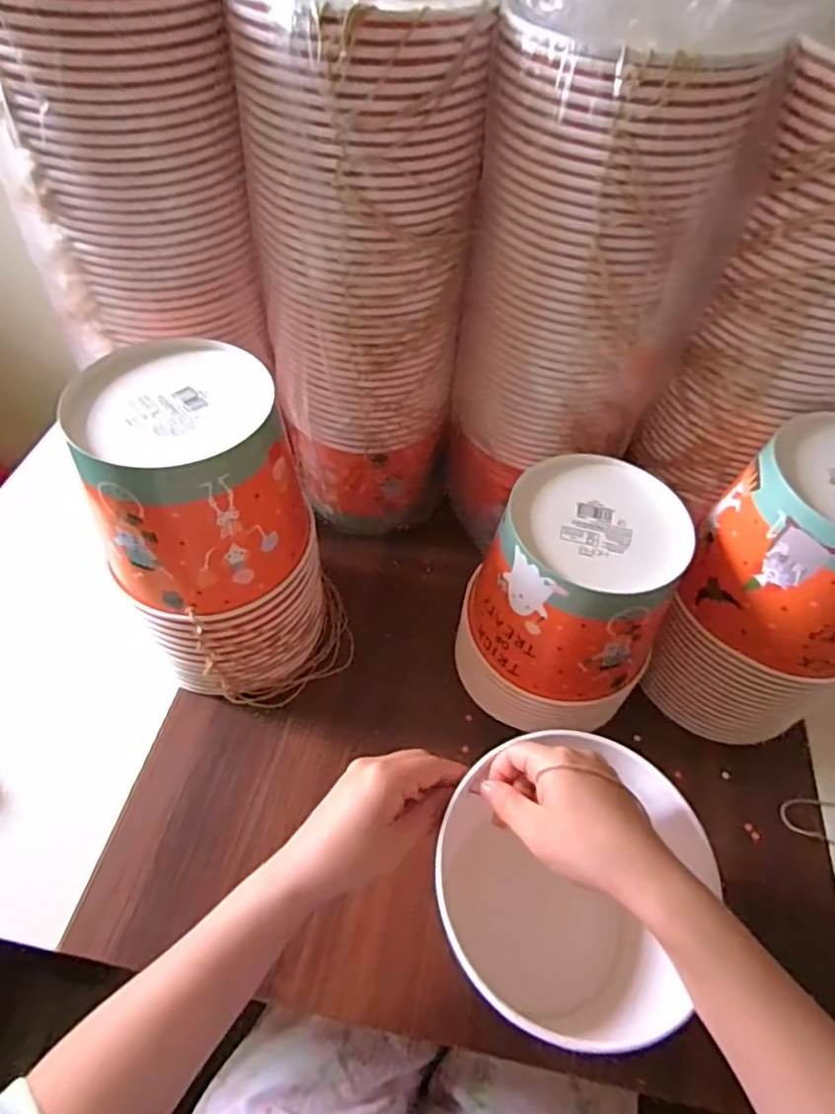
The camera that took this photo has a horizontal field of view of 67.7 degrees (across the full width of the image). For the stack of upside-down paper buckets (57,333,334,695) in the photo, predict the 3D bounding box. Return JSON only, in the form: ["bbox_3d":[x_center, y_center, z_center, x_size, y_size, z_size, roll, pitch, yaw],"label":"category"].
[{"bbox_3d":[-0.156,-0.015,0.501,0.138,0.262,0.155,-18,57,-17],"label":"stack of upside-down paper buckets"}]

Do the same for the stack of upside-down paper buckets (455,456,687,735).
[{"bbox_3d":[0.123,0.038,0.509,0.149,0.189,0.141,23,55,13],"label":"stack of upside-down paper buckets"}]

